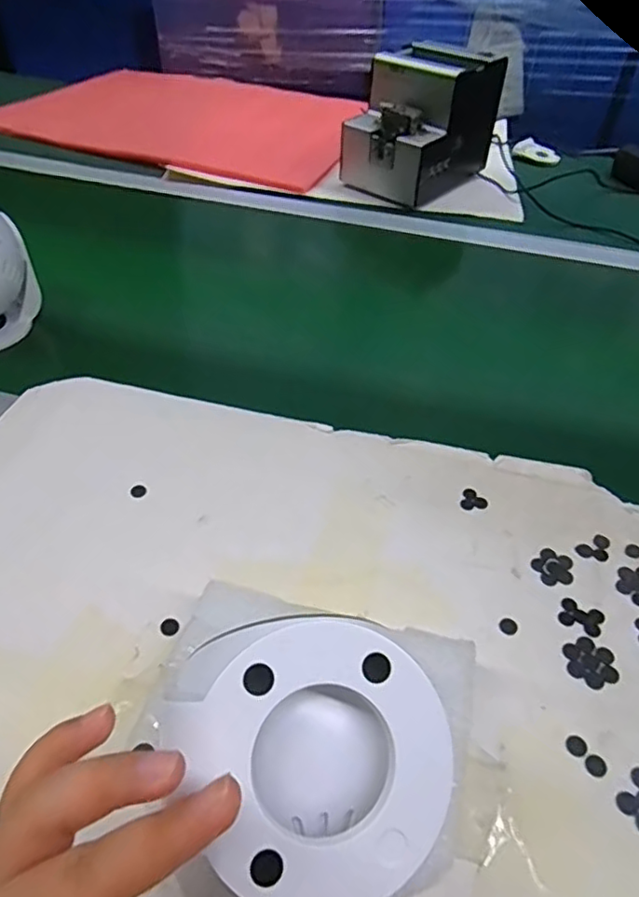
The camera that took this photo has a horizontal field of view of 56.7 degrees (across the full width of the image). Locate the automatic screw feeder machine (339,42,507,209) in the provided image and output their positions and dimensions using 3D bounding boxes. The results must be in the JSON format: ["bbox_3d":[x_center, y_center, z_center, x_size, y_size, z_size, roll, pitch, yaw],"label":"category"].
[{"bbox_3d":[0.133,-0.431,0.780,0.126,0.142,0.187,32,52,24],"label":"automatic screw feeder machine"}]

